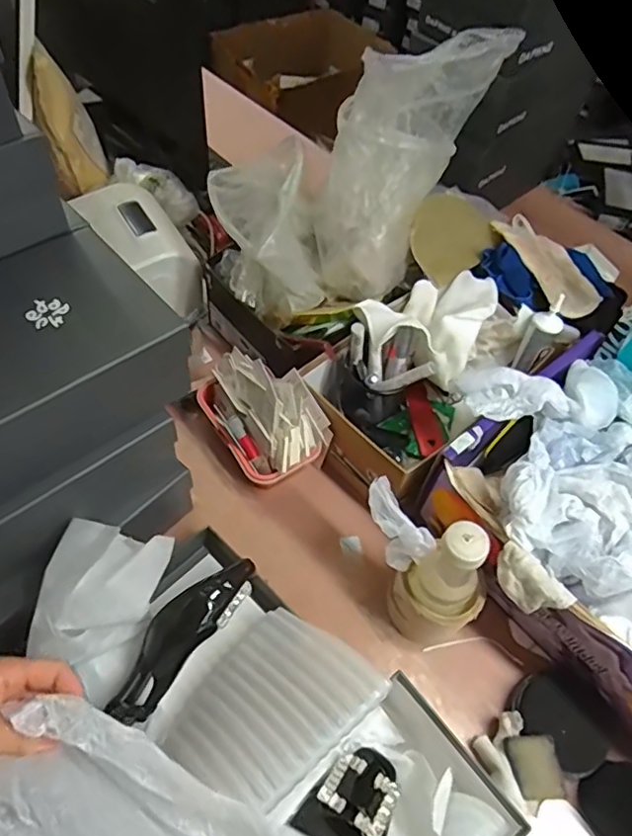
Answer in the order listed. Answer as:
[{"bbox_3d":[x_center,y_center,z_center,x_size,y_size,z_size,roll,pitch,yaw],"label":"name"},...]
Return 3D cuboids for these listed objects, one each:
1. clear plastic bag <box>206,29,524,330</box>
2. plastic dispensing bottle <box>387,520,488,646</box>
[{"bbox_3d":[0.054,-0.293,0.711,0.356,0.264,0.170,-18,59,-17],"label":"clear plastic bag"},{"bbox_3d":[0.126,0.166,0.567,0.070,0.179,0.077,2,56,-4],"label":"plastic dispensing bottle"}]

